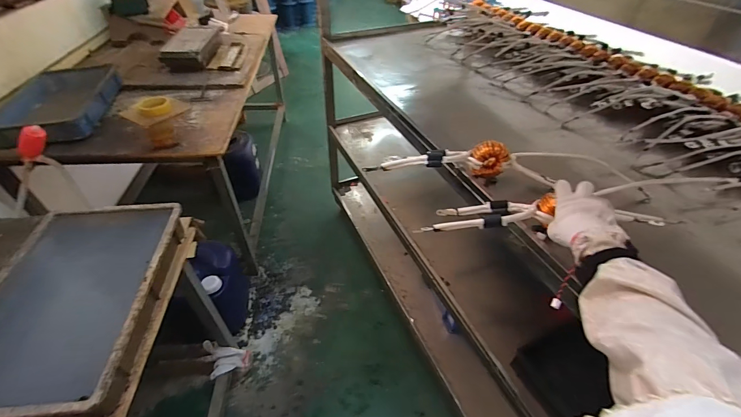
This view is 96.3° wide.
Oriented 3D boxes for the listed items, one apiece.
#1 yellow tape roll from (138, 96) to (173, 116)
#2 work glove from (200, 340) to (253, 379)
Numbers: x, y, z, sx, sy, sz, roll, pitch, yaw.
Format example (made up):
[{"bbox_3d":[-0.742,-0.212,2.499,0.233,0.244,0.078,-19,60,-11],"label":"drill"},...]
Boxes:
[{"bbox_3d":[-0.686,-0.325,1.057,0.092,0.032,0.088,0,44,0],"label":"yellow tape roll"},{"bbox_3d":[-0.541,0.564,1.227,0.178,0.058,0.115,4,45,4],"label":"work glove"}]

